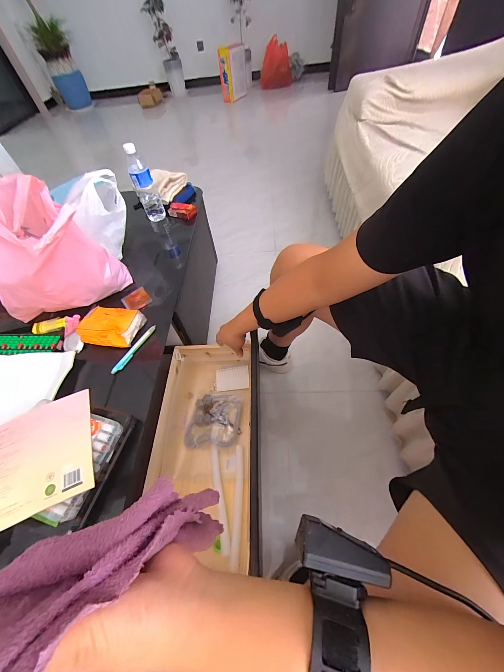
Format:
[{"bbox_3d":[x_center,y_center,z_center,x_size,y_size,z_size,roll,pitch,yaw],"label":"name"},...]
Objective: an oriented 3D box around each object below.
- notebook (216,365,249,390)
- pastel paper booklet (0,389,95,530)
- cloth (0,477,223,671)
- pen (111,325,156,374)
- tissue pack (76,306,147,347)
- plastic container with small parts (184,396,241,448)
[{"bbox_3d":[-0.061,0.131,0.779,0.099,0.012,0.074,-5,55,2],"label":"notebook"},{"bbox_3d":[-0.344,0.190,0.400,0.163,0.008,0.167,-22,56,-10],"label":"pastel paper booklet"},{"bbox_3d":[-0.099,0.165,0.197,0.097,0.215,0.076,29,91,22],"label":"cloth"},{"bbox_3d":[-0.268,0.028,0.571,0.016,0.011,0.137,19,59,17],"label":"pen"},{"bbox_3d":[-0.326,-0.029,0.585,0.118,0.048,0.102,8,57,11],"label":"tissue pack"},{"bbox_3d":[-0.105,0.233,0.694,0.138,0.046,0.141,5,56,9],"label":"plastic container with small parts"}]

